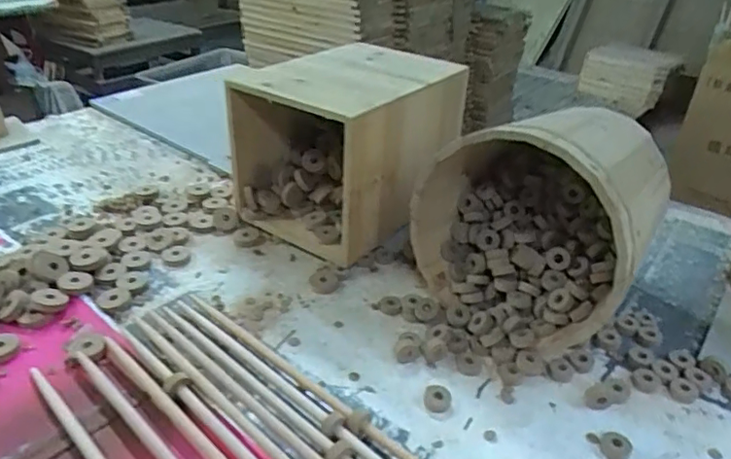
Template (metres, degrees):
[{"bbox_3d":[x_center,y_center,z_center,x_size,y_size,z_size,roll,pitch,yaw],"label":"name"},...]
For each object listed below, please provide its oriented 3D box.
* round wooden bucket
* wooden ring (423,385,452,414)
[{"bbox_3d":[0.185,-0.011,0.603,0.224,0.226,0.225,21,36,28],"label":"round wooden bucket"},{"bbox_3d":[0.068,0.161,0.518,0.026,0.010,0.026,2,31,-1],"label":"wooden ring"}]

